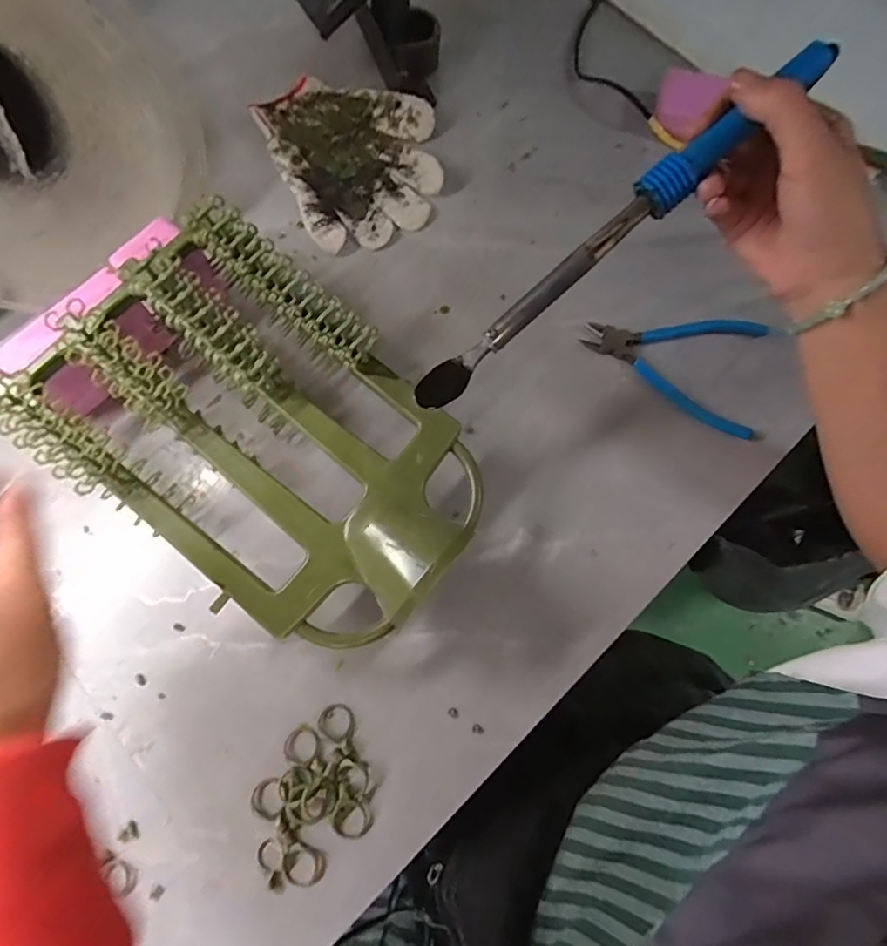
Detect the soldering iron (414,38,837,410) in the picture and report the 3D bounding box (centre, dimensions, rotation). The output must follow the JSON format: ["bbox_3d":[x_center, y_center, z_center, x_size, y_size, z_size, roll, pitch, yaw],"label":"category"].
[{"bbox_3d":[0.096,-0.136,0.318,0.286,0.023,0.022,-40,76,14],"label":"soldering iron"}]

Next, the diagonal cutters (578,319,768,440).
[{"bbox_3d":[0.194,-0.103,0.441,0.146,0.009,0.100,29,75,8],"label":"diagonal cutters"}]

